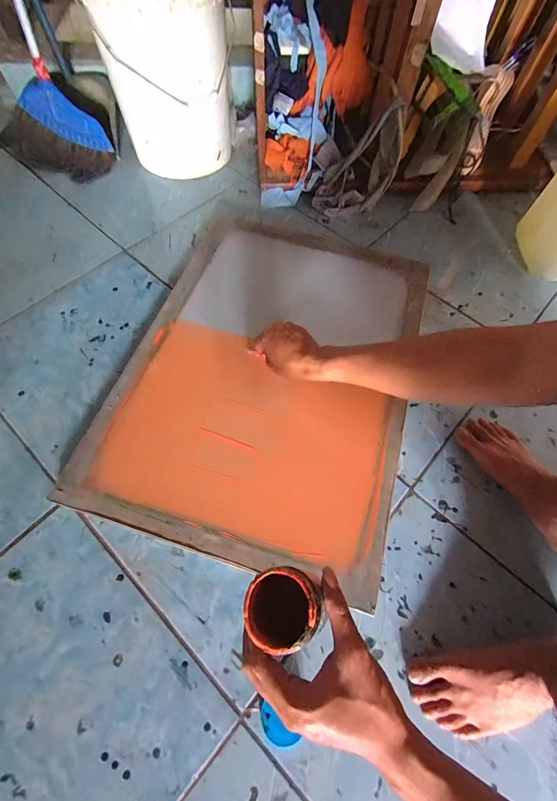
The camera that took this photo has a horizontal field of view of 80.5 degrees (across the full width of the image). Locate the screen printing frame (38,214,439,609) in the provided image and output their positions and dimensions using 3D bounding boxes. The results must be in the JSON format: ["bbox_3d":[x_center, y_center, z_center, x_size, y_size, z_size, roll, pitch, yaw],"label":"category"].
[{"bbox_3d":[-0.007,-0.079,0.637,0.508,0.033,0.705,17,66,5],"label":"screen printing frame"}]

